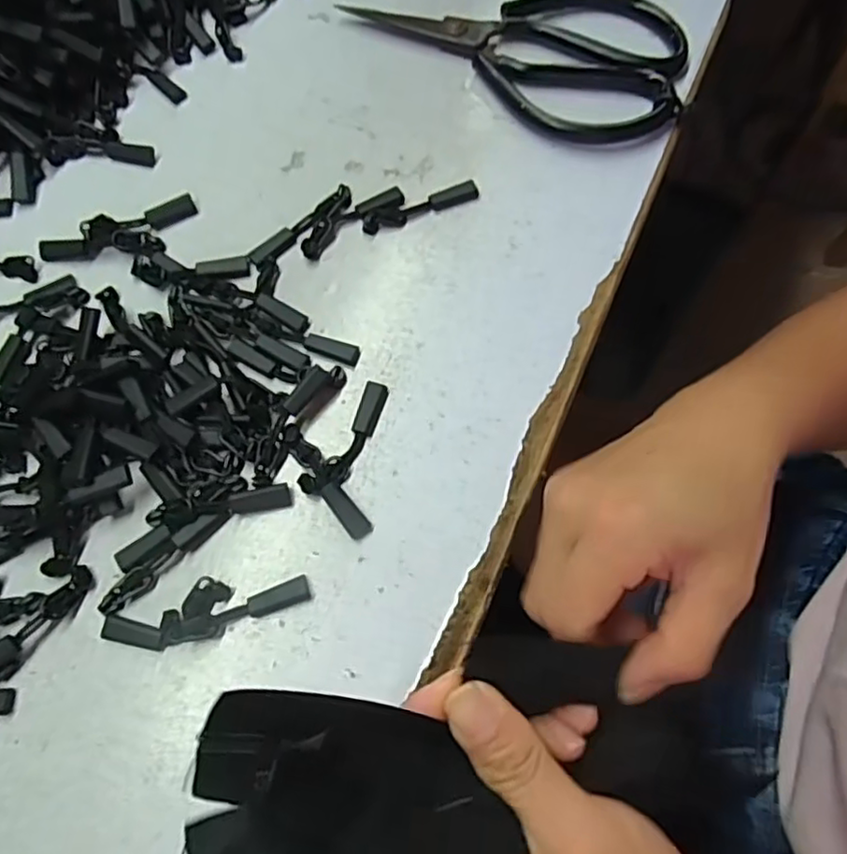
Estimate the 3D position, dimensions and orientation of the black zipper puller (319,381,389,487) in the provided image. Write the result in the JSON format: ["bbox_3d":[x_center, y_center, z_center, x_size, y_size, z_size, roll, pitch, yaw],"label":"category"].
[{"bbox_3d":[-0.029,0.003,0.267,0.011,0.007,0.049,23,72,8],"label":"black zipper puller"}]

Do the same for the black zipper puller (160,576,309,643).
[{"bbox_3d":[-0.072,0.069,0.244,0.053,0.008,0.022,-5,71,-2],"label":"black zipper puller"}]

